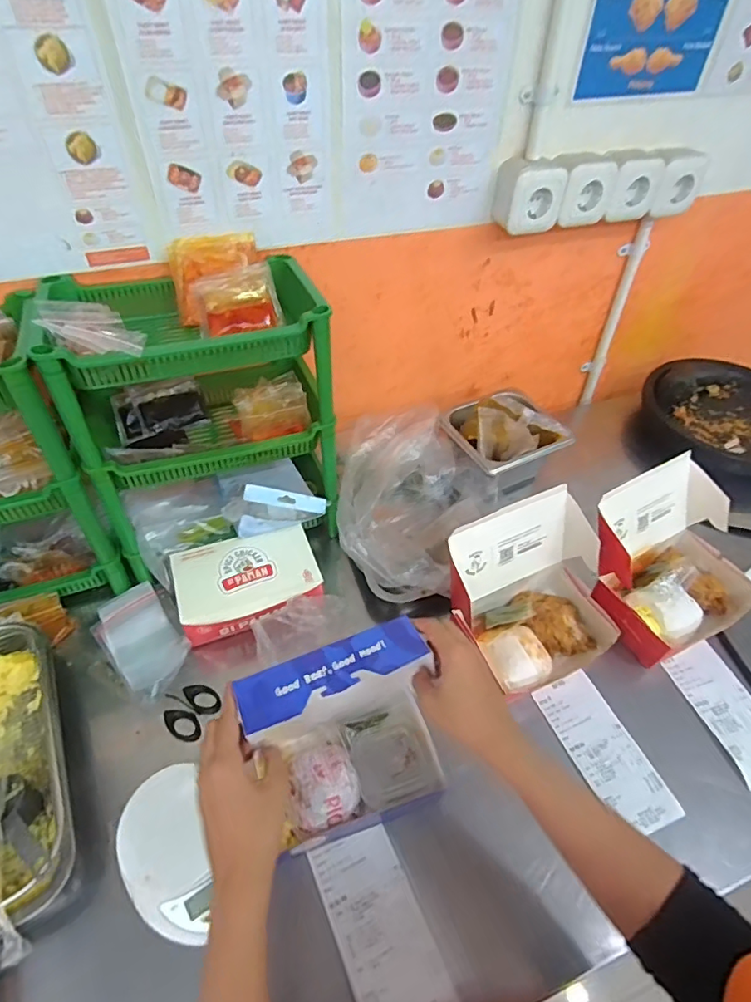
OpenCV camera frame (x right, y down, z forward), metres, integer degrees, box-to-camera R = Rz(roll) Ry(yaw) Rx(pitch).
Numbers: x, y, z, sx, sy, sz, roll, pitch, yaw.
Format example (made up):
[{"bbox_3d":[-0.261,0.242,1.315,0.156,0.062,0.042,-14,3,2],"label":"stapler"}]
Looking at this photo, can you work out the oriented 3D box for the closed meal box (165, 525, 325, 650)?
[{"bbox_3d":[-0.165,0.102,0.689,0.173,0.045,0.116,-13,49,-15],"label":"closed meal box"}]

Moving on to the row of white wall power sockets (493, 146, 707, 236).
[{"bbox_3d":[0.334,-0.452,0.768,0.350,0.082,0.051,-12,48,-14],"label":"row of white wall power sockets"}]

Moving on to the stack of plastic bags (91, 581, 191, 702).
[{"bbox_3d":[-0.294,0.170,0.670,0.087,0.015,0.158,-33,56,-29],"label":"stack of plastic bags"}]

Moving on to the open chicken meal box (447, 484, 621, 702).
[{"bbox_3d":[0.190,0.116,0.643,0.196,0.162,0.156,-18,50,-19],"label":"open chicken meal box"}]

